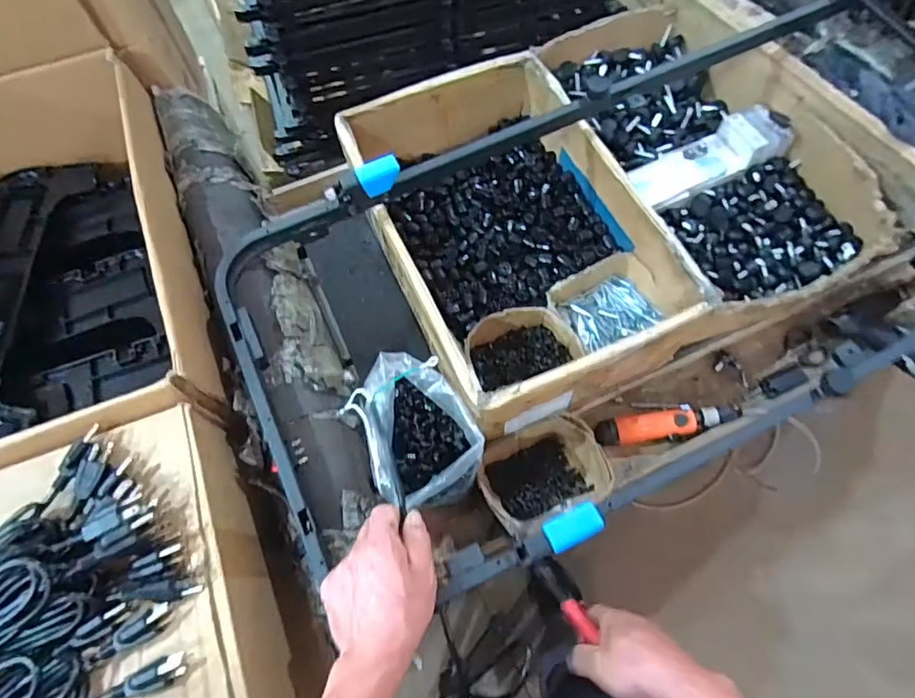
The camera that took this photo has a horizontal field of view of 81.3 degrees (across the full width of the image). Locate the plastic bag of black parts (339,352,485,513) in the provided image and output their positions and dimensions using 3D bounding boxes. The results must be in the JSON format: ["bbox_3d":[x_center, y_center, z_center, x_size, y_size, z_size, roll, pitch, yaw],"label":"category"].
[{"bbox_3d":[-0.055,0.102,0.669,0.134,0.101,0.183,-27,69,-9],"label":"plastic bag of black parts"}]

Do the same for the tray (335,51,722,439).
[{"bbox_3d":[0.085,-0.179,0.815,0.392,0.160,0.539,-26,69,-9],"label":"tray"}]

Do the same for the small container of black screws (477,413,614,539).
[{"bbox_3d":[0.114,0.172,0.741,0.164,0.072,0.126,-15,67,-4],"label":"small container of black screws"}]

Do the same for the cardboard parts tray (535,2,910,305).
[{"bbox_3d":[0.412,-0.348,0.880,0.304,0.109,0.613,-24,68,-8],"label":"cardboard parts tray"}]

